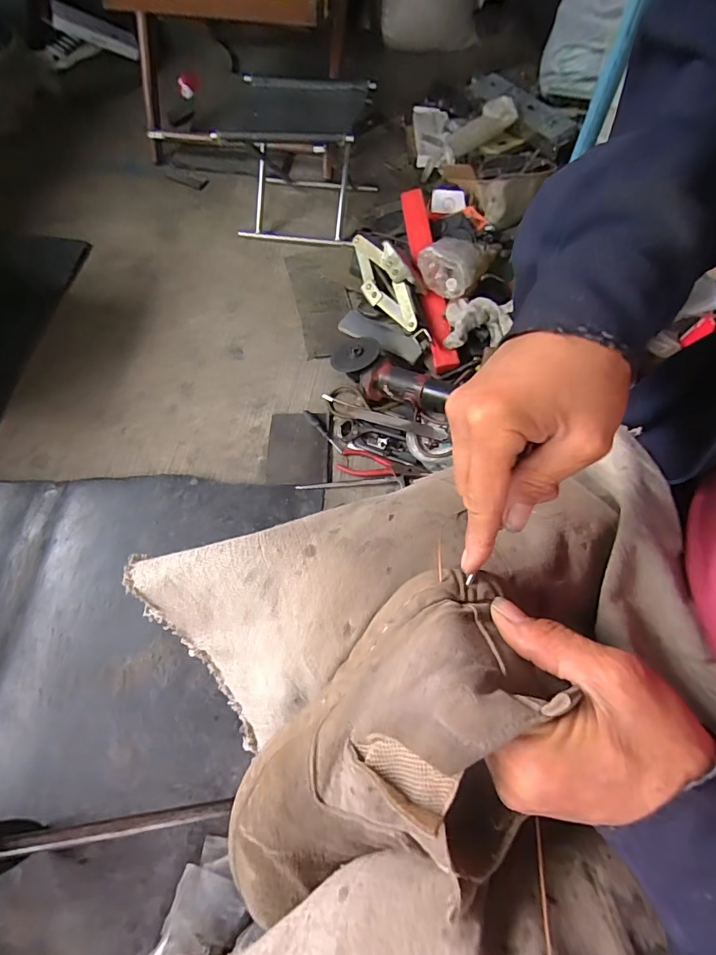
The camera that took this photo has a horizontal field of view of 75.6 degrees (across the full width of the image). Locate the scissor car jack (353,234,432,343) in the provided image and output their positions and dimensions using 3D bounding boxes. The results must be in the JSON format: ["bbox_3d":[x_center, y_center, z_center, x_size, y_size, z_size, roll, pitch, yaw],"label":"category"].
[{"bbox_3d":[0.058,-0.383,0.917,0.071,0.076,0.274,-19,66,-10],"label":"scissor car jack"}]

